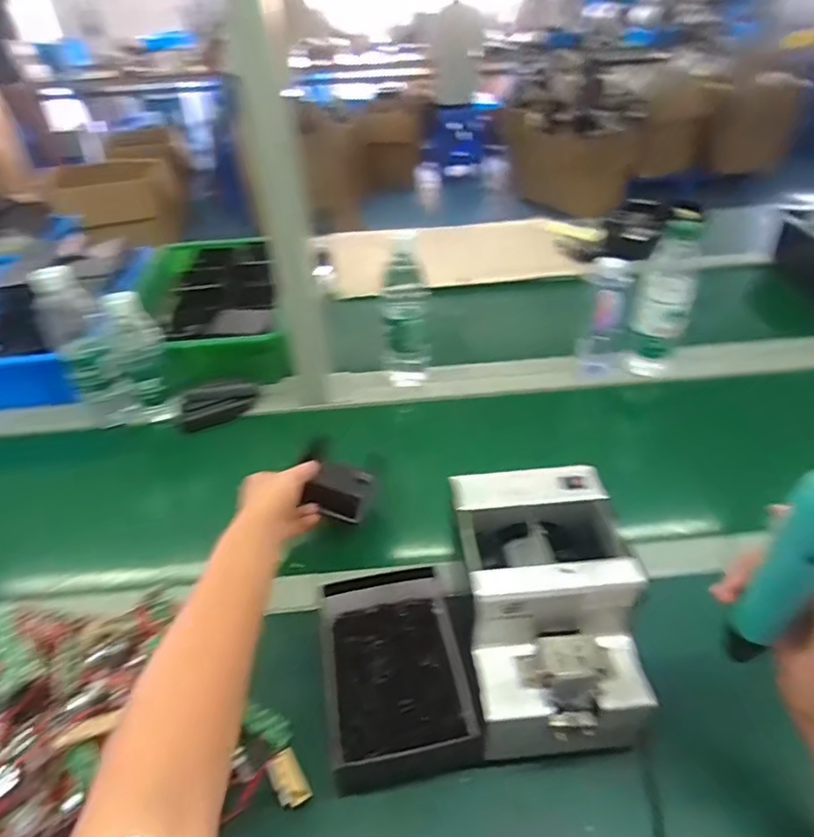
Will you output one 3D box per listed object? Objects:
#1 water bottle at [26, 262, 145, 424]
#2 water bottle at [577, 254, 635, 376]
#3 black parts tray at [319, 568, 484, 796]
[{"bbox_3d":[-0.437,-0.090,0.763,0.068,0.220,0.055,-29,46,-30],"label":"water bottle"},{"bbox_3d":[0.297,-0.149,0.835,0.068,0.167,0.049,11,40,16],"label":"water bottle"},{"bbox_3d":[-0.012,0.211,0.490,0.118,0.053,0.180,-8,39,-7],"label":"black parts tray"}]

